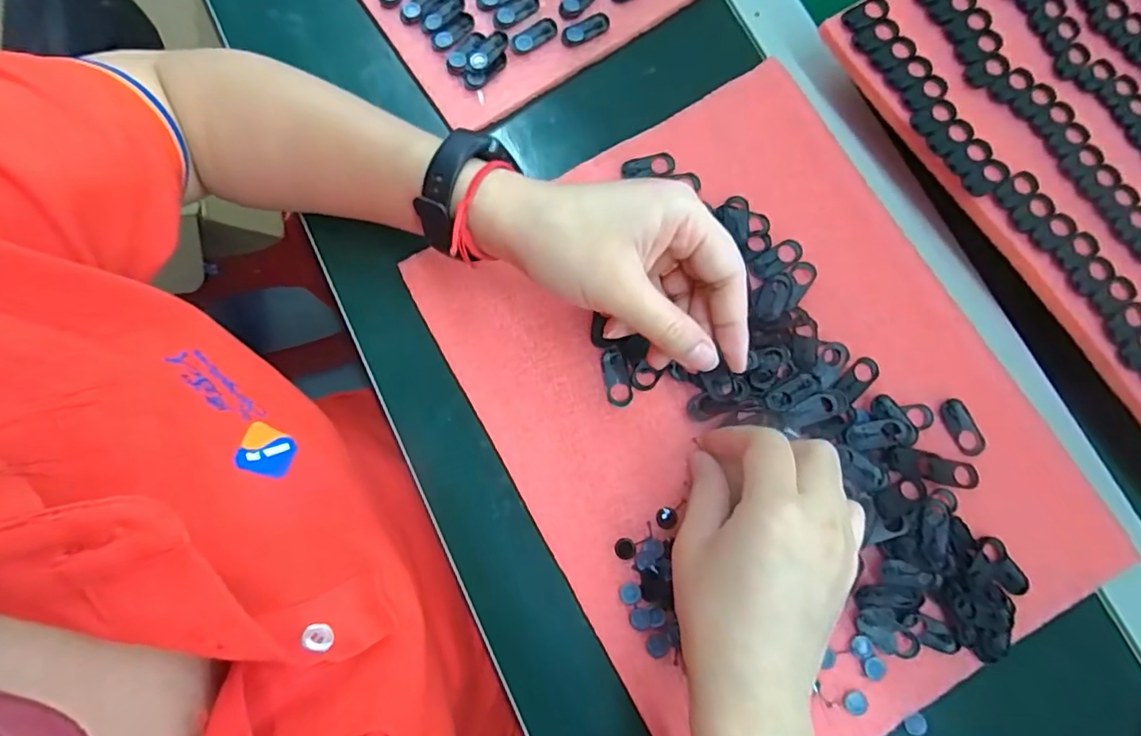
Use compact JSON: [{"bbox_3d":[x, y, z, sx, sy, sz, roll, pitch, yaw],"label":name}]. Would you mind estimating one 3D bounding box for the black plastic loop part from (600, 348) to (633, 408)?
[{"bbox_3d":[0.025,0.006,0.312,0.013,0.004,0.031,-14,79,-3],"label":"black plastic loop part"}]

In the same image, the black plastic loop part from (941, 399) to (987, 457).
[{"bbox_3d":[0.212,0.032,0.306,0.015,0.004,0.031,-25,80,-5],"label":"black plastic loop part"}]

